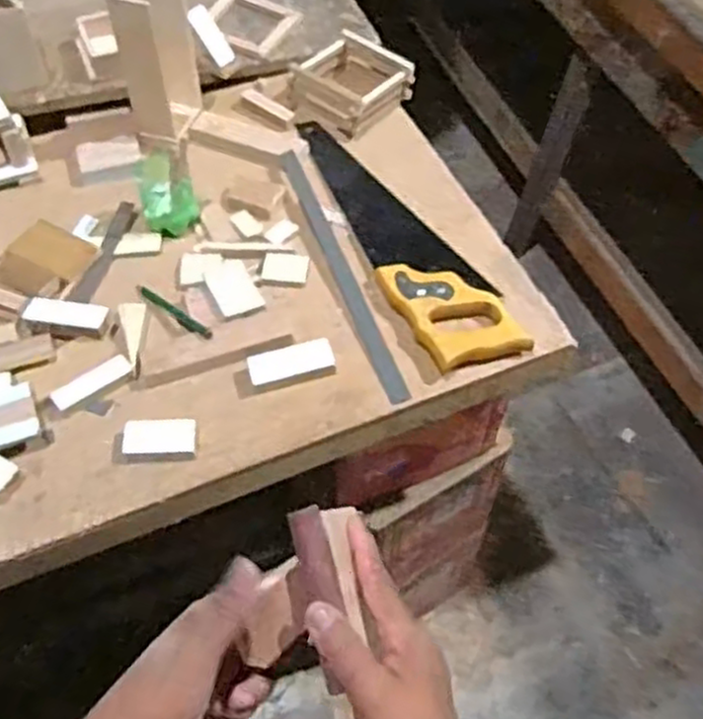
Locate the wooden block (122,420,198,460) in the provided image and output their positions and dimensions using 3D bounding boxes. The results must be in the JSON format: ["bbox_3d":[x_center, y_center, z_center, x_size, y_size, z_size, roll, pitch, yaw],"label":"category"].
[{"bbox_3d":[-0.168,0.072,0.678,0.062,0.017,0.036,0,54,0],"label":"wooden block"}]

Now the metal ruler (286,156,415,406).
[{"bbox_3d":[-0.012,-0.098,0.813,0.024,0.007,0.338,-17,61,-12],"label":"metal ruler"}]

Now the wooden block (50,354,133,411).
[{"bbox_3d":[-0.238,0.021,0.707,0.074,0.008,0.020,-31,60,-21],"label":"wooden block"}]

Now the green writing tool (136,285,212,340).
[{"bbox_3d":[-0.178,-0.048,0.767,0.110,0.009,0.013,35,61,23],"label":"green writing tool"}]

